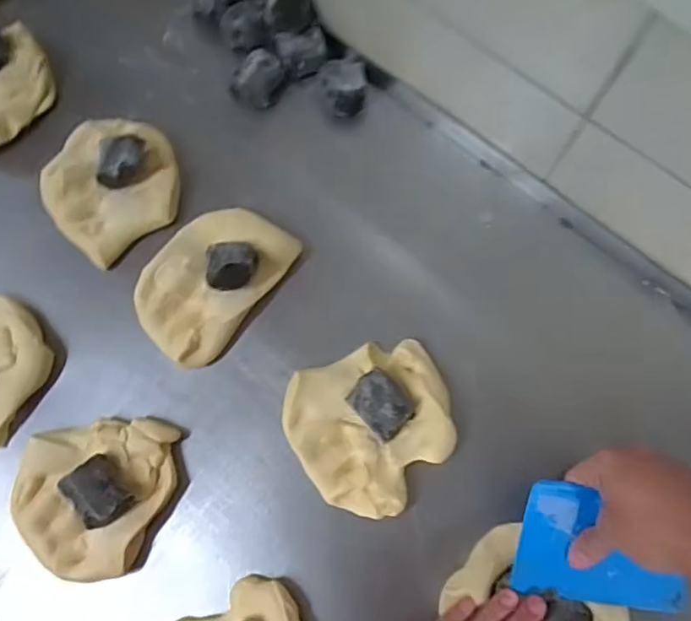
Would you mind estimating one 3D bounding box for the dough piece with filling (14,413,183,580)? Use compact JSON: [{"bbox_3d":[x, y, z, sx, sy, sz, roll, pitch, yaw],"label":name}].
[{"bbox_3d":[-0.217,0.159,0.492,0.127,0.048,0.129,0,73,1],"label":"dough piece with filling"}]

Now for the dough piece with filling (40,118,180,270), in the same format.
[{"bbox_3d":[-0.236,-0.132,0.575,0.132,0.059,0.144,0,73,1],"label":"dough piece with filling"}]

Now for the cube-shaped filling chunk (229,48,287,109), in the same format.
[{"bbox_3d":[-0.096,-0.246,0.614,0.049,0.038,0.056,39,77,11],"label":"cube-shaped filling chunk"}]

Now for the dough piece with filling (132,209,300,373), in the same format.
[{"bbox_3d":[-0.133,-0.034,0.542,0.112,0.057,0.161,35,77,10],"label":"dough piece with filling"}]

